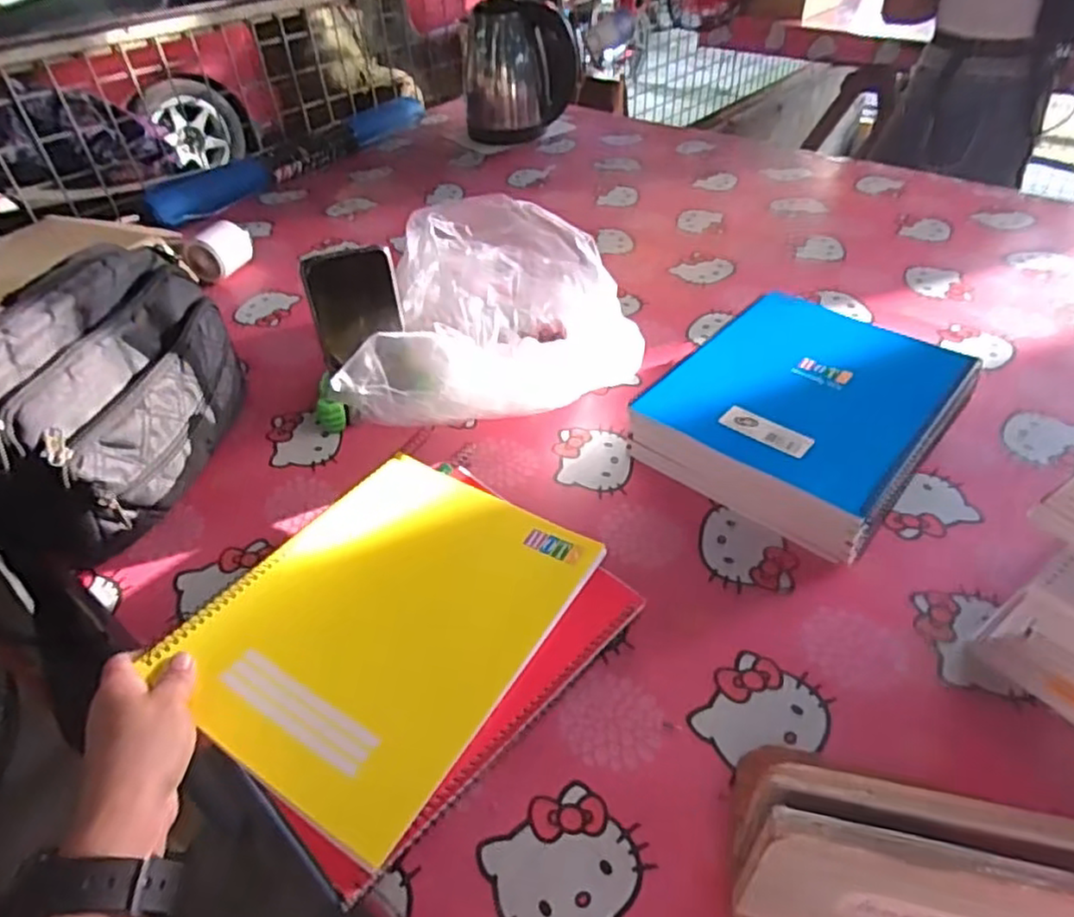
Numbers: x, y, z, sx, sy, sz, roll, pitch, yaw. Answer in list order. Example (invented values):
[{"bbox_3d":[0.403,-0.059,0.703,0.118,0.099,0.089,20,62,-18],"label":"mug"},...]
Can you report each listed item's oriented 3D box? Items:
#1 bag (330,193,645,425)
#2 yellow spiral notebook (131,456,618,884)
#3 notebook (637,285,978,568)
[{"bbox_3d":[-0.033,-0.157,0.703,0.263,0.104,0.283,1,42,4],"label":"bag"},{"bbox_3d":[-0.097,0.105,0.466,0.200,0.015,0.245,27,49,21],"label":"yellow spiral notebook"},{"bbox_3d":[0.235,-0.051,0.602,0.208,0.057,0.252,30,51,31],"label":"notebook"}]

